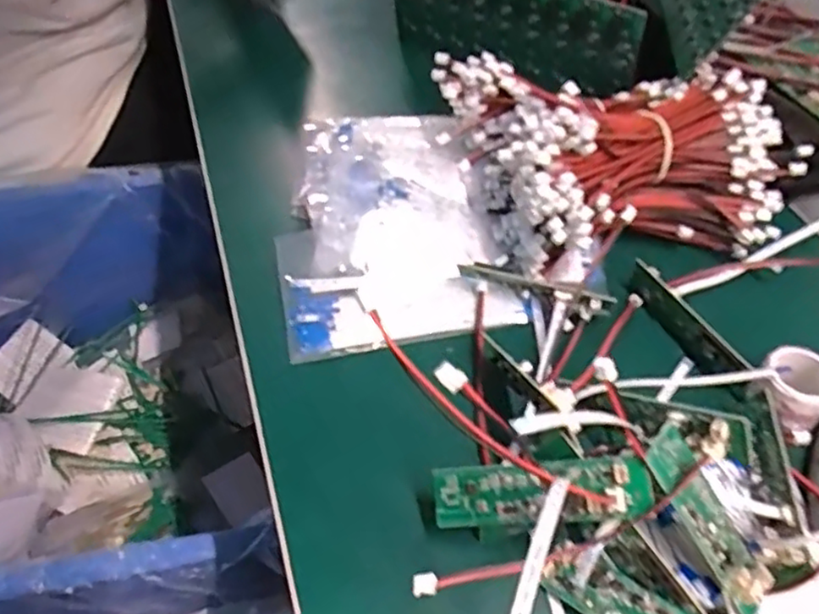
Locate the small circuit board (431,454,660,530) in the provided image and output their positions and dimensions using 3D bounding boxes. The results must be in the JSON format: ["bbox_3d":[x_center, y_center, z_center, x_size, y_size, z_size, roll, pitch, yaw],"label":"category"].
[{"bbox_3d":[0.050,0.073,0.257,0.084,0.011,0.024,-11,72,20],"label":"small circuit board"}]

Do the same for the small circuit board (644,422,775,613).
[{"bbox_3d":[0.118,0.083,0.254,0.023,0.009,0.082,-37,98,-25],"label":"small circuit board"}]

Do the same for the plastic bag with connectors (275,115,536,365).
[{"bbox_3d":[-0.013,-0.048,0.373,0.127,0.039,0.145,-10,50,-10],"label":"plastic bag with connectors"}]

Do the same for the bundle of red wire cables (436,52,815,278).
[{"bbox_3d":[0.124,-0.088,0.379,0.183,0.077,0.121,-10,50,-10],"label":"bundle of red wire cables"}]

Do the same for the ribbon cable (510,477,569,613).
[{"bbox_3d":[0.034,0.077,0.182,0.006,0.009,0.069,19,52,14],"label":"ribbon cable"}]

